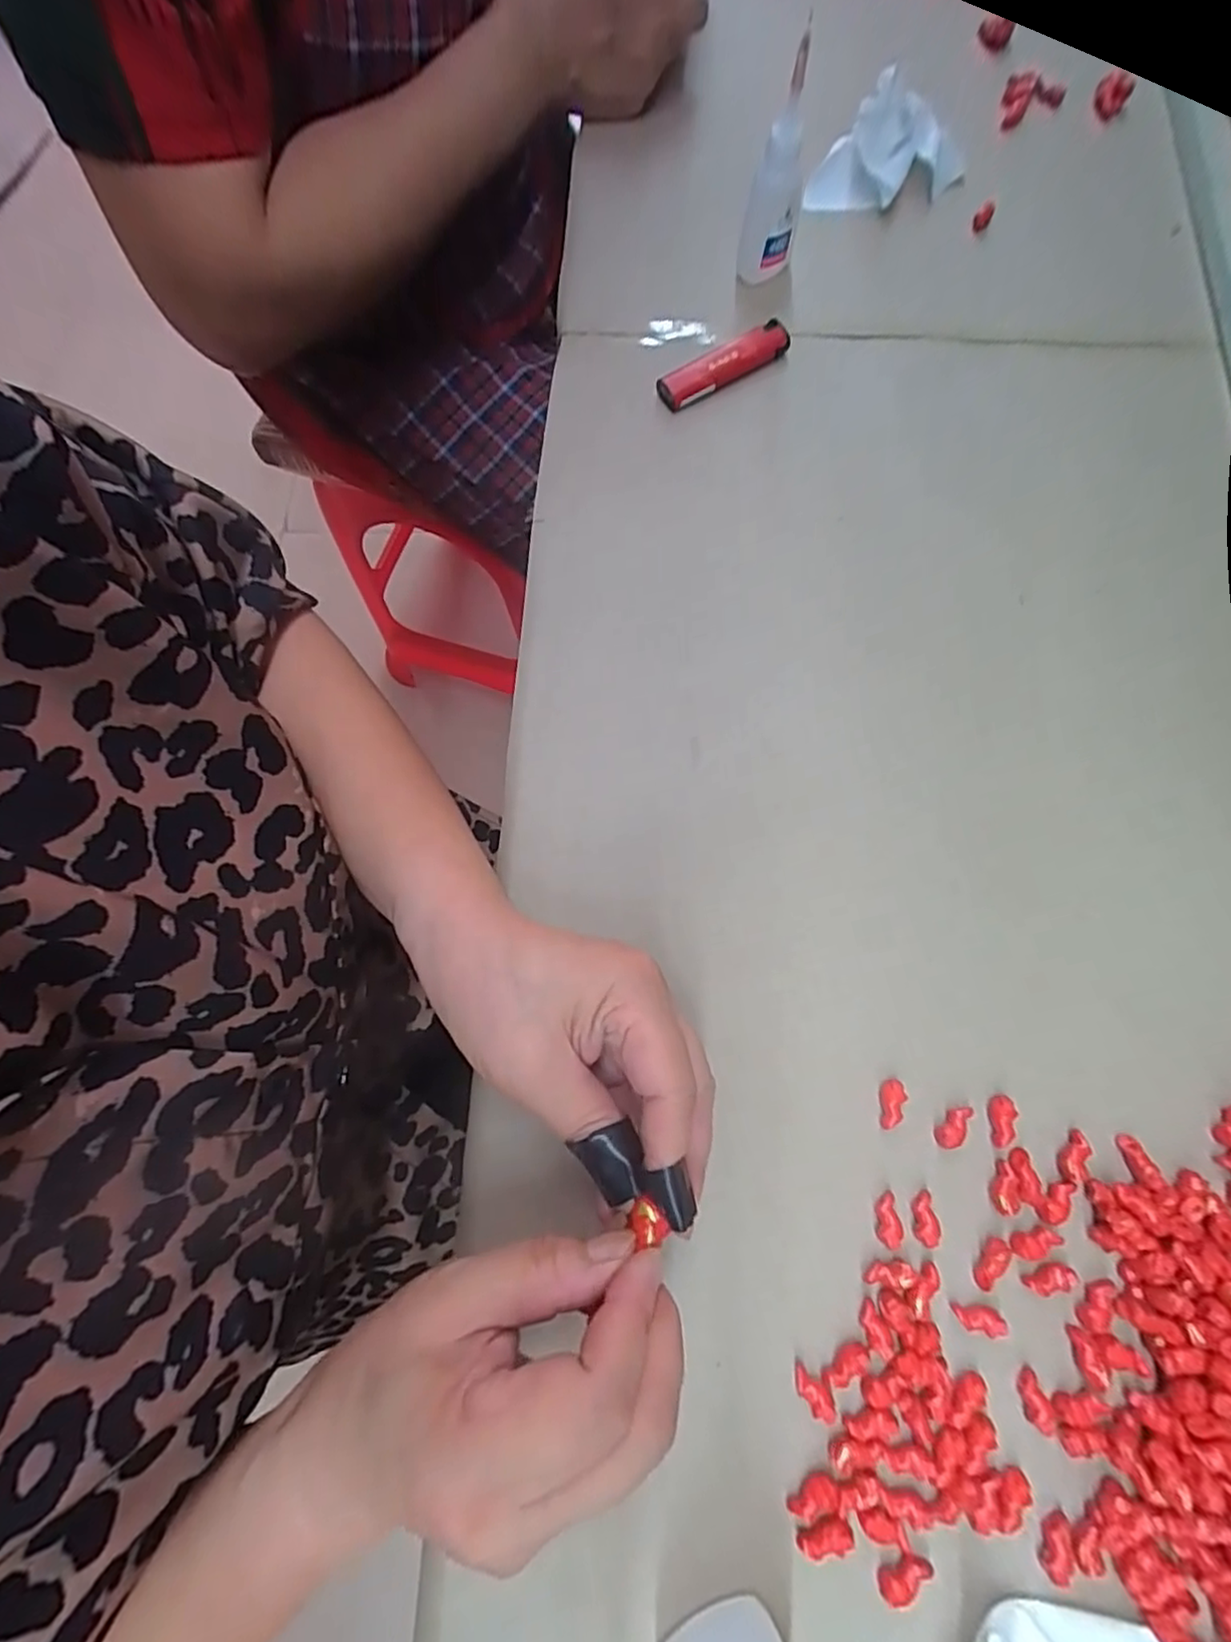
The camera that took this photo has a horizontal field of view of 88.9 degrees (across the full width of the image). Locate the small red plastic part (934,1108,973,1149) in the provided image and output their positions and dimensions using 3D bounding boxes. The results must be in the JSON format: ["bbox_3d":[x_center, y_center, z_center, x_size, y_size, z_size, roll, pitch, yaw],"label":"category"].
[{"bbox_3d":[0.132,0.119,0.244,0.009,0.005,0.018,33,76,10],"label":"small red plastic part"}]

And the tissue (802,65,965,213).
[{"bbox_3d":[0.158,-0.383,0.357,0.087,0.045,0.035,-18,76,-4],"label":"tissue"}]

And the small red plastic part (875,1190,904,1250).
[{"bbox_3d":[0.103,0.150,0.236,0.009,0.004,0.018,2,73,1],"label":"small red plastic part"}]

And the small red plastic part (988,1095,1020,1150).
[{"bbox_3d":[0.152,0.117,0.244,0.009,0.005,0.019,4,73,2],"label":"small red plastic part"}]

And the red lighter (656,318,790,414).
[{"bbox_3d":[0.059,-0.246,0.337,0.076,0.012,0.017,-28,75,-8],"label":"red lighter"}]

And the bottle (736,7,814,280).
[{"bbox_3d":[0.083,-0.326,0.319,0.023,0.088,0.028,24,77,7],"label":"bottle"}]

